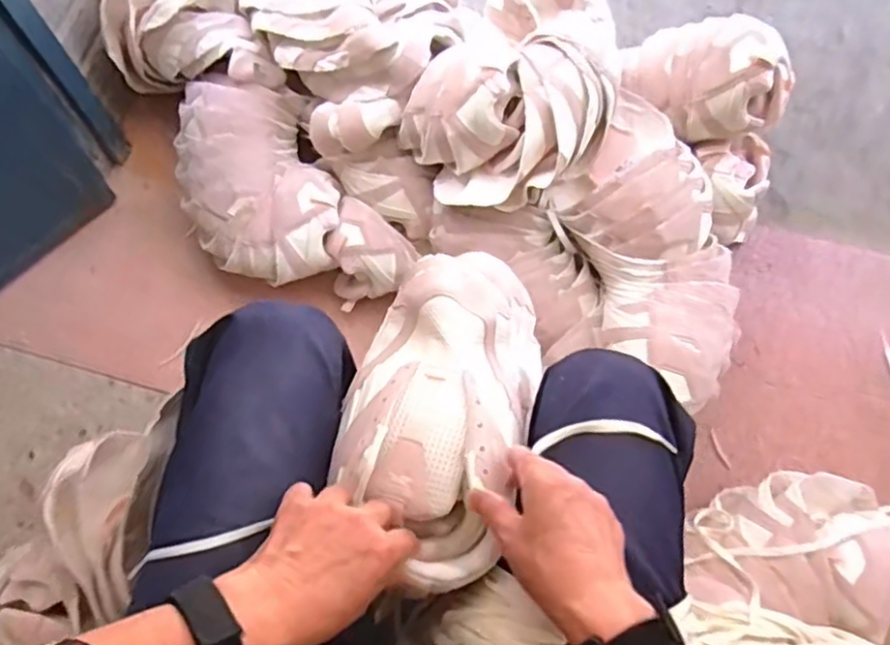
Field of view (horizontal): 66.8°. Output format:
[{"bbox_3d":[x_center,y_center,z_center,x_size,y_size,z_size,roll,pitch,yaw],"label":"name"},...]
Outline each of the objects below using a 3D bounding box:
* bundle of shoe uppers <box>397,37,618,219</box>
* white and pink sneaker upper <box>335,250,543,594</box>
[{"bbox_3d":[0.057,-0.259,0.856,0.243,0.129,0.196,41,74,14],"label":"bundle of shoe uppers"},{"bbox_3d":[-0.001,0.058,0.529,0.135,0.100,0.268,16,64,7],"label":"white and pink sneaker upper"}]

